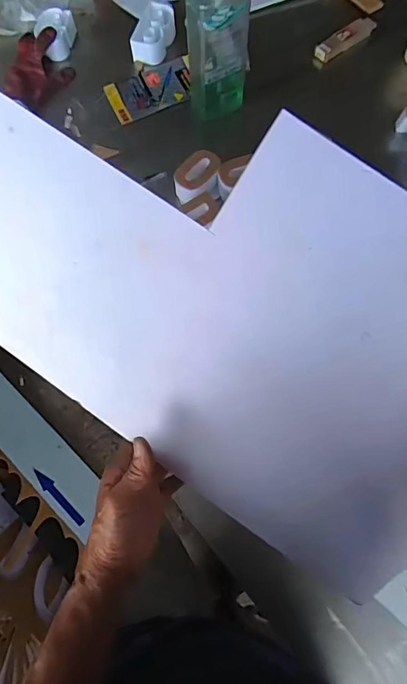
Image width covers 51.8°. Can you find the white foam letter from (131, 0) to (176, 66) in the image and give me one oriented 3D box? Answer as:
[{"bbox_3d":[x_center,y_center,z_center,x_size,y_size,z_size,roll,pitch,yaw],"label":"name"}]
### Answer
[{"bbox_3d":[-0.095,-0.608,0.827,0.063,0.048,0.116,17,74,4],"label":"white foam letter"}]

